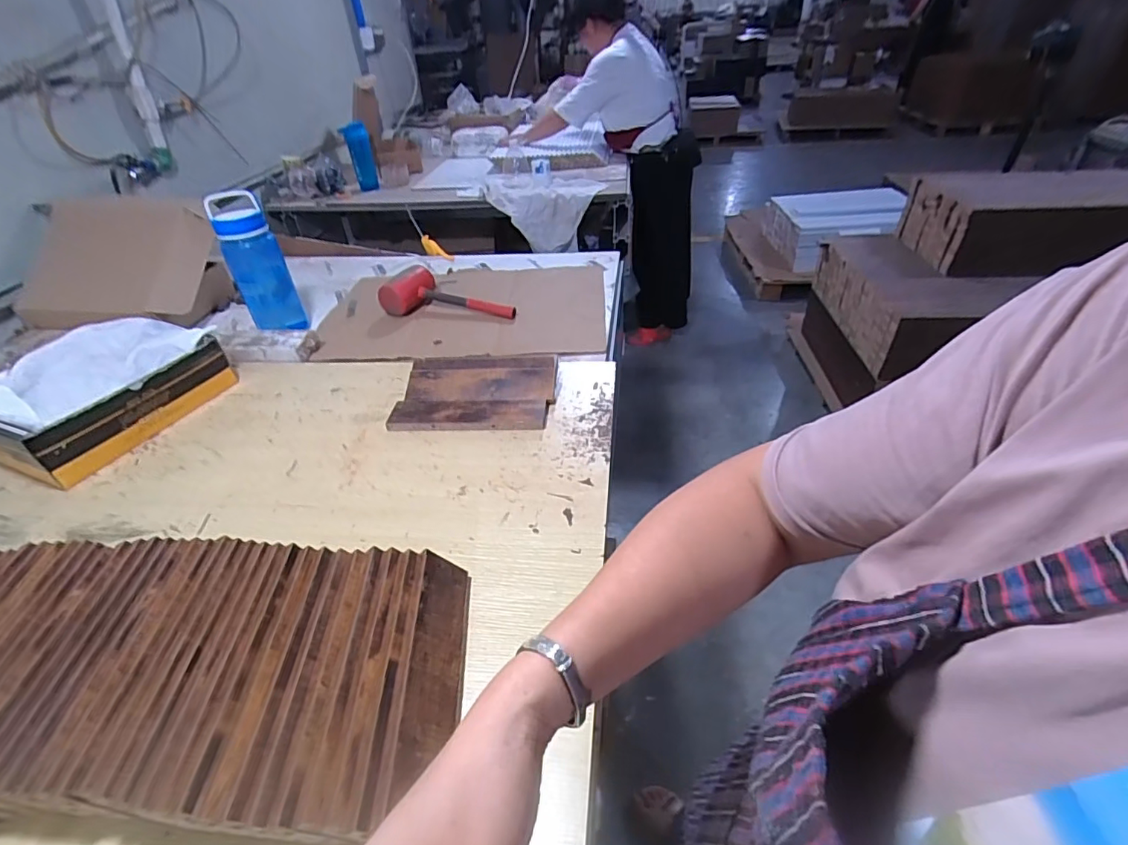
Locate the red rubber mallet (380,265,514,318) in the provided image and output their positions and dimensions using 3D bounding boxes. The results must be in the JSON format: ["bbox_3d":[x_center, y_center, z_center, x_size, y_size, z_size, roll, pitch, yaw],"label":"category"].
[{"bbox_3d":[-0.248,-0.291,1.161,0.308,0.071,0.115,4,38,11],"label":"red rubber mallet"}]

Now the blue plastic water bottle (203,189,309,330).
[{"bbox_3d":[-0.627,-0.324,1.065,0.102,0.259,0.088,-23,41,-24],"label":"blue plastic water bottle"}]

